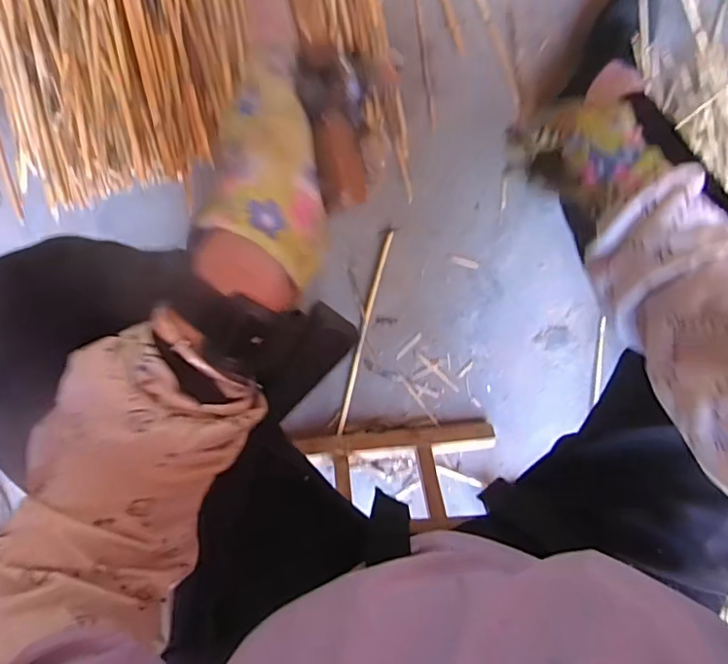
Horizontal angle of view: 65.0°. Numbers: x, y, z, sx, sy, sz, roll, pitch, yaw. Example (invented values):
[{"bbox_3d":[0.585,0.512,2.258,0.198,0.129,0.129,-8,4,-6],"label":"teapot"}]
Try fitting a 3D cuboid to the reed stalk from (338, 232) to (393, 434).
[{"bbox_3d":[-0.001,0.003,0.772,0.011,0.012,0.276,14,96,-7],"label":"reed stalk"}]

